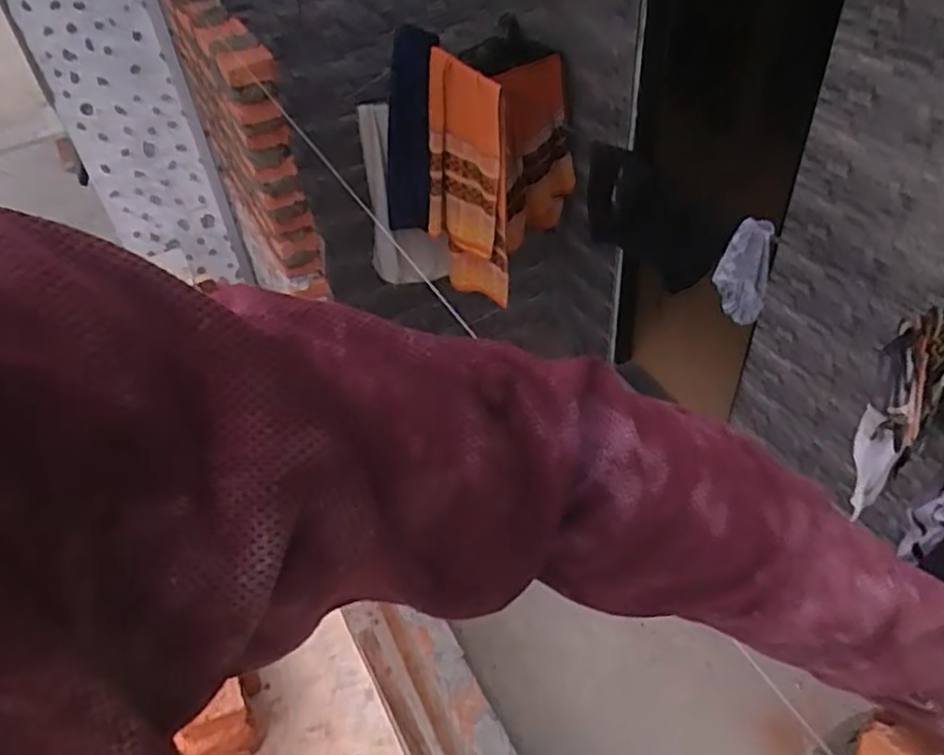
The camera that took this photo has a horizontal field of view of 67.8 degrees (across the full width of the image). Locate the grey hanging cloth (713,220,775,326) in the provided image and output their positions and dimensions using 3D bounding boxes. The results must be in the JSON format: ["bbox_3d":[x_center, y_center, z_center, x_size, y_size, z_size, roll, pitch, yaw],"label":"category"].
[{"bbox_3d":[0.621,-0.239,1.609,0.118,0.242,0.057,15,48,20],"label":"grey hanging cloth"}]

